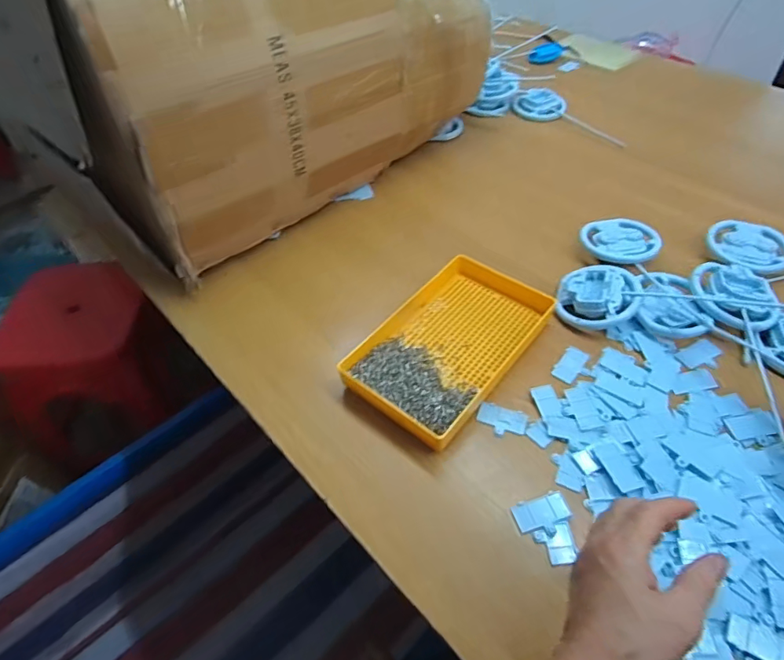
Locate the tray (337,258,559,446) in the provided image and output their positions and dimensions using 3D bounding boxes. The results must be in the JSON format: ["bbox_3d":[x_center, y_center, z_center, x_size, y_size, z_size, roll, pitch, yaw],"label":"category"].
[{"bbox_3d":[0.069,0.010,0.587,0.162,0.033,0.263,30,58,25],"label":"tray"}]

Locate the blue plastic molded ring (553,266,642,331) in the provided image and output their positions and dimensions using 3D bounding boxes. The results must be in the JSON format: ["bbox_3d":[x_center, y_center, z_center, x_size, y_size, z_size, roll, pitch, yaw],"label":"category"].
[{"bbox_3d":[0.259,-0.040,0.613,0.095,0.035,0.094,-2,51,2],"label":"blue plastic molded ring"}]

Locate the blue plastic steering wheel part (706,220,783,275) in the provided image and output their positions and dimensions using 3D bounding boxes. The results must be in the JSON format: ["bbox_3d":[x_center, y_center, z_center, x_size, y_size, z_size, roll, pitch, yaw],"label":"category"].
[{"bbox_3d":[0.490,-0.114,0.666,0.101,0.015,0.089,10,52,12],"label":"blue plastic steering wheel part"}]

